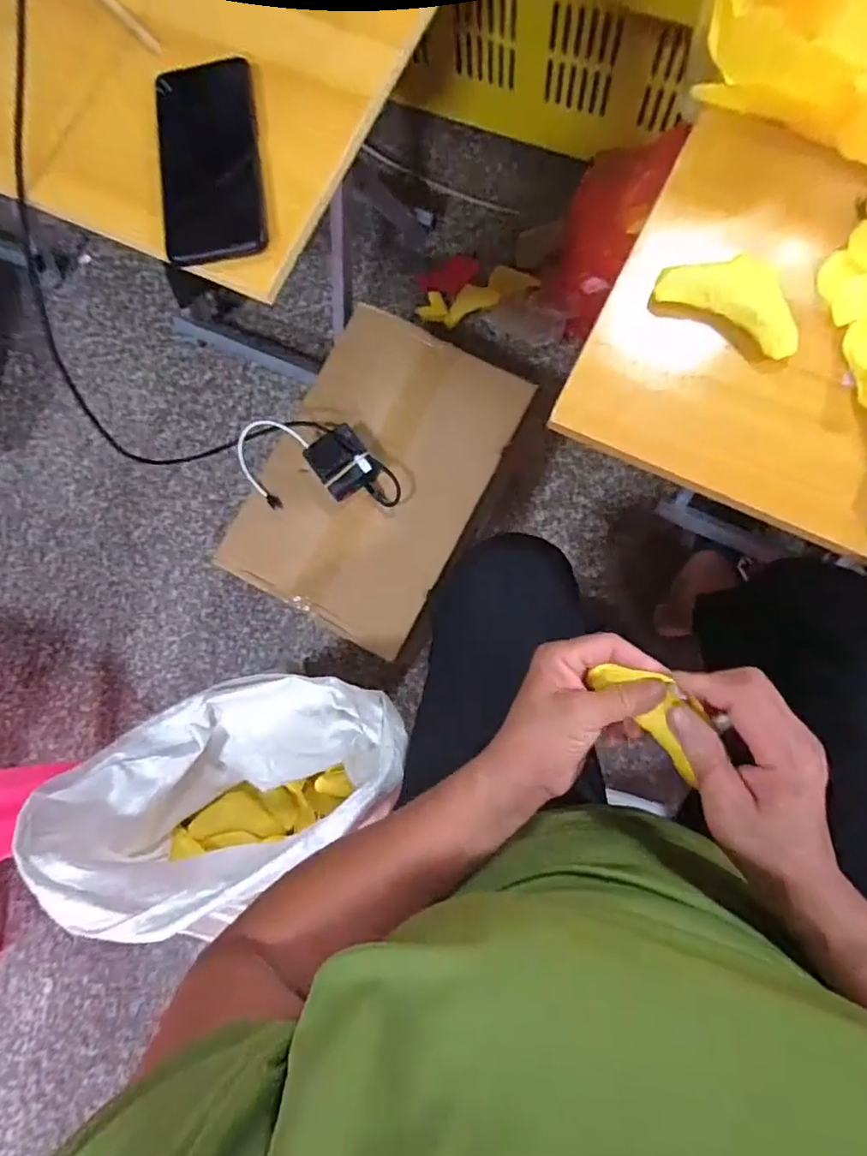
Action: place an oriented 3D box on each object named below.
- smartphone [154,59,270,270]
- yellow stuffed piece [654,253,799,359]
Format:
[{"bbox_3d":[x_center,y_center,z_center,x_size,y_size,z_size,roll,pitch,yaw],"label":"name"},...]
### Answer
[{"bbox_3d":[-0.164,-0.303,0.422,0.072,0.016,0.154,-8,81,3],"label":"smartphone"},{"bbox_3d":[0.218,-0.204,0.411,0.105,0.018,0.045,32,85,8],"label":"yellow stuffed piece"}]

